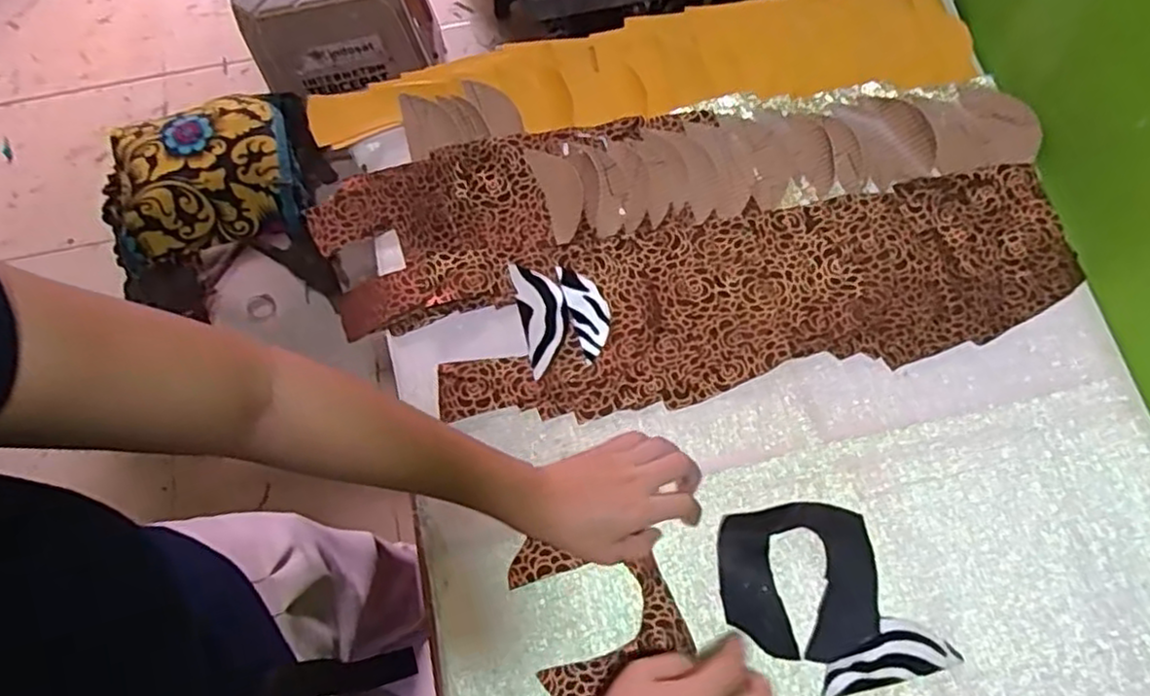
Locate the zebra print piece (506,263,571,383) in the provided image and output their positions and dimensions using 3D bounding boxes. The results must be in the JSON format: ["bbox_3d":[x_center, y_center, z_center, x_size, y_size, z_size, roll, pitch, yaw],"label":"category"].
[{"bbox_3d":[-0.027,-0.028,0.600,0.041,0.004,0.099,-13,73,-3],"label":"zebra print piece"}]

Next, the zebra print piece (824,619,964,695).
[{"bbox_3d":[0.228,0.225,0.511,0.099,0.005,0.040,-14,73,-3],"label":"zebra print piece"}]

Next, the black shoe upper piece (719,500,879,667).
[{"bbox_3d":[0.170,0.177,0.529,0.116,0.009,0.110,-2,73,1],"label":"black shoe upper piece"}]

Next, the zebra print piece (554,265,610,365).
[{"bbox_3d":[0.012,-0.033,0.599,0.033,0.004,0.088,-16,73,-4],"label":"zebra print piece"}]

